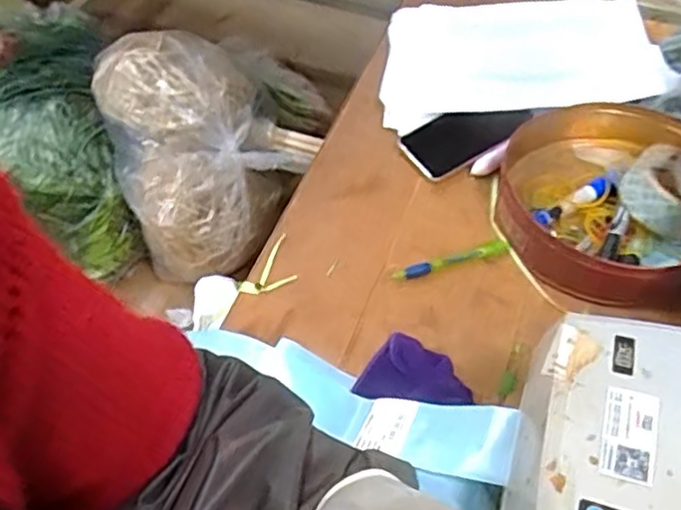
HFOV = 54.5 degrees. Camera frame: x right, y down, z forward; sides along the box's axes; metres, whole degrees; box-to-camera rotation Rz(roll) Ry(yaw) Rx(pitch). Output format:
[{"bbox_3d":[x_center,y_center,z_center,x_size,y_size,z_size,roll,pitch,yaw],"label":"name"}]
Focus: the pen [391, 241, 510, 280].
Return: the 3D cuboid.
[{"bbox_3d":[0.122,0.003,0.718,0.138,0.014,0.015,-17,54,-14],"label":"pen"}]

